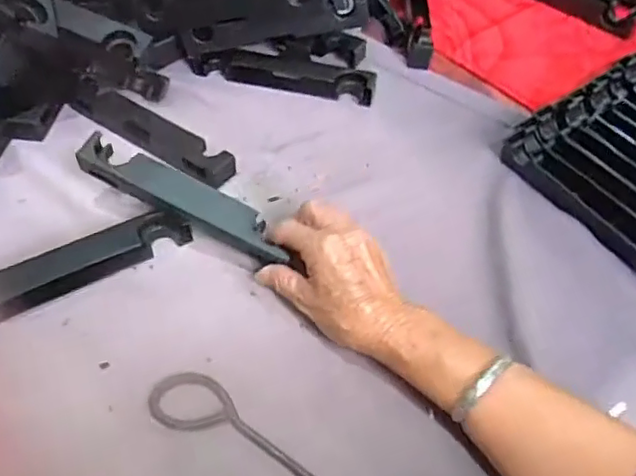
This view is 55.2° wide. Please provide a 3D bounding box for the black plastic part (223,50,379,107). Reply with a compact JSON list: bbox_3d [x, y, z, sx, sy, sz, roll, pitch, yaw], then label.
[{"bbox_3d":[-0.019,-0.179,0.667,0.166,0.021,0.039,13,51,11],"label":"black plastic part"}]

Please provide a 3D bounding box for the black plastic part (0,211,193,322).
[{"bbox_3d":[-0.199,0.024,0.482,0.193,0.025,0.029,-26,54,-20],"label":"black plastic part"}]

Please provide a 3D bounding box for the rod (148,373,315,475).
[{"bbox_3d":[-0.034,0.134,0.405,0.178,0.011,0.043,20,53,16],"label":"rod"}]

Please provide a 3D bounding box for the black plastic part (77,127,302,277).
[{"bbox_3d":[-0.106,-0.030,0.499,0.199,0.019,0.036,27,55,8],"label":"black plastic part"}]

